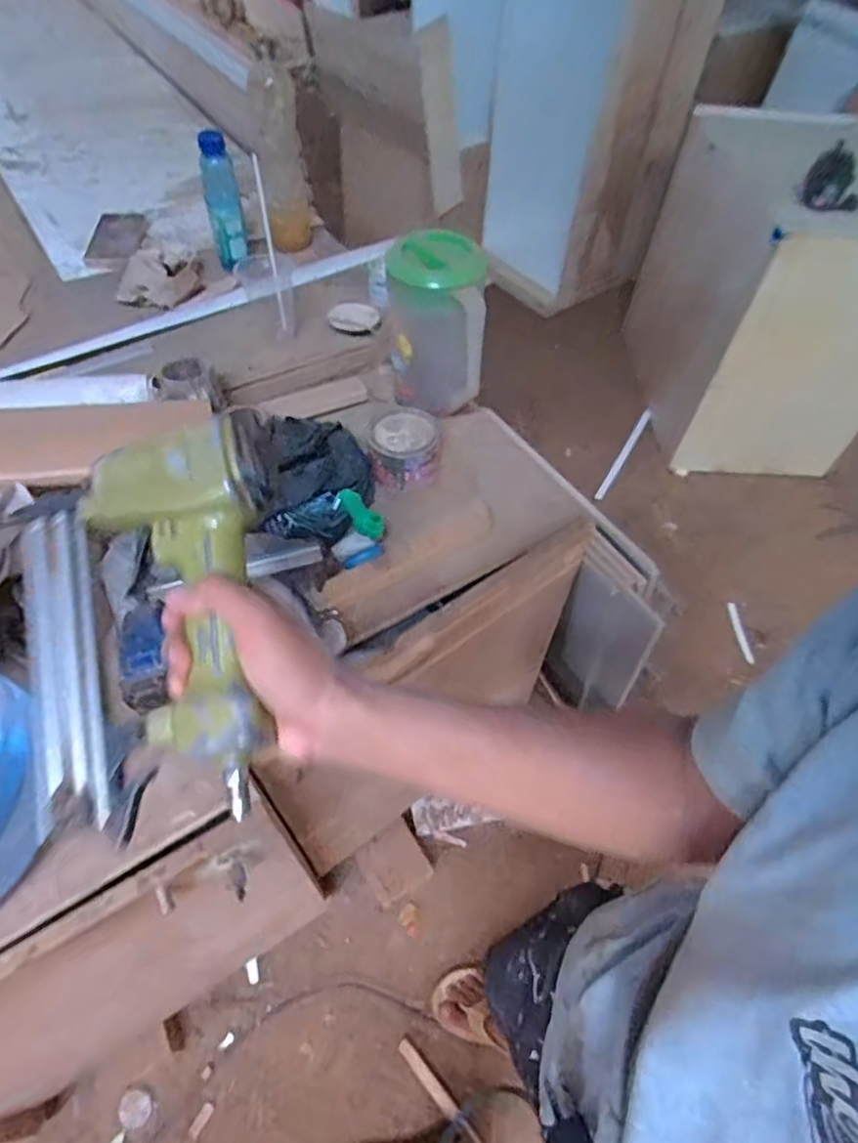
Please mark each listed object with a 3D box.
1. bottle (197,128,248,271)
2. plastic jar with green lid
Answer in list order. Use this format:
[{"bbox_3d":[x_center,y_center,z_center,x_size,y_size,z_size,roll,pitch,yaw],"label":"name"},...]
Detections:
[{"bbox_3d":[-0.348,-0.619,1.040,0.058,0.197,0.057,-6,37,-5],"label":"bottle"},{"bbox_3d":[0.008,-0.315,0.837,0.119,0.215,0.112,3,54,-1],"label":"plastic jar with green lid"}]

